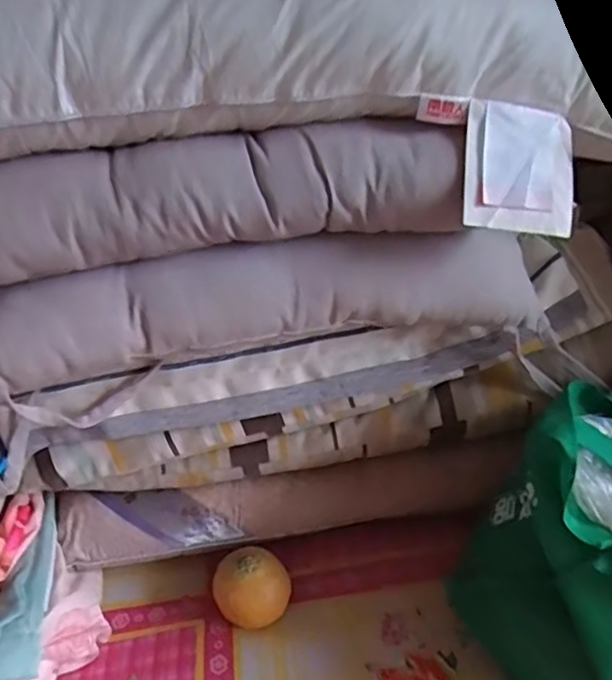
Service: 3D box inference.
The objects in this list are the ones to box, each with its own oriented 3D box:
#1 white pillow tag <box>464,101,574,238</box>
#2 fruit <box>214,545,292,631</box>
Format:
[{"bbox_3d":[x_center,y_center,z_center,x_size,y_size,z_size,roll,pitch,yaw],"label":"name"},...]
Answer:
[{"bbox_3d":[0.142,-0.113,0.413,0.074,0.082,0.005,5,-3,-7],"label":"white pillow tag"},{"bbox_3d":[-0.048,0.220,0.556,0.066,0.056,0.056,-16,36,-13],"label":"fruit"}]

